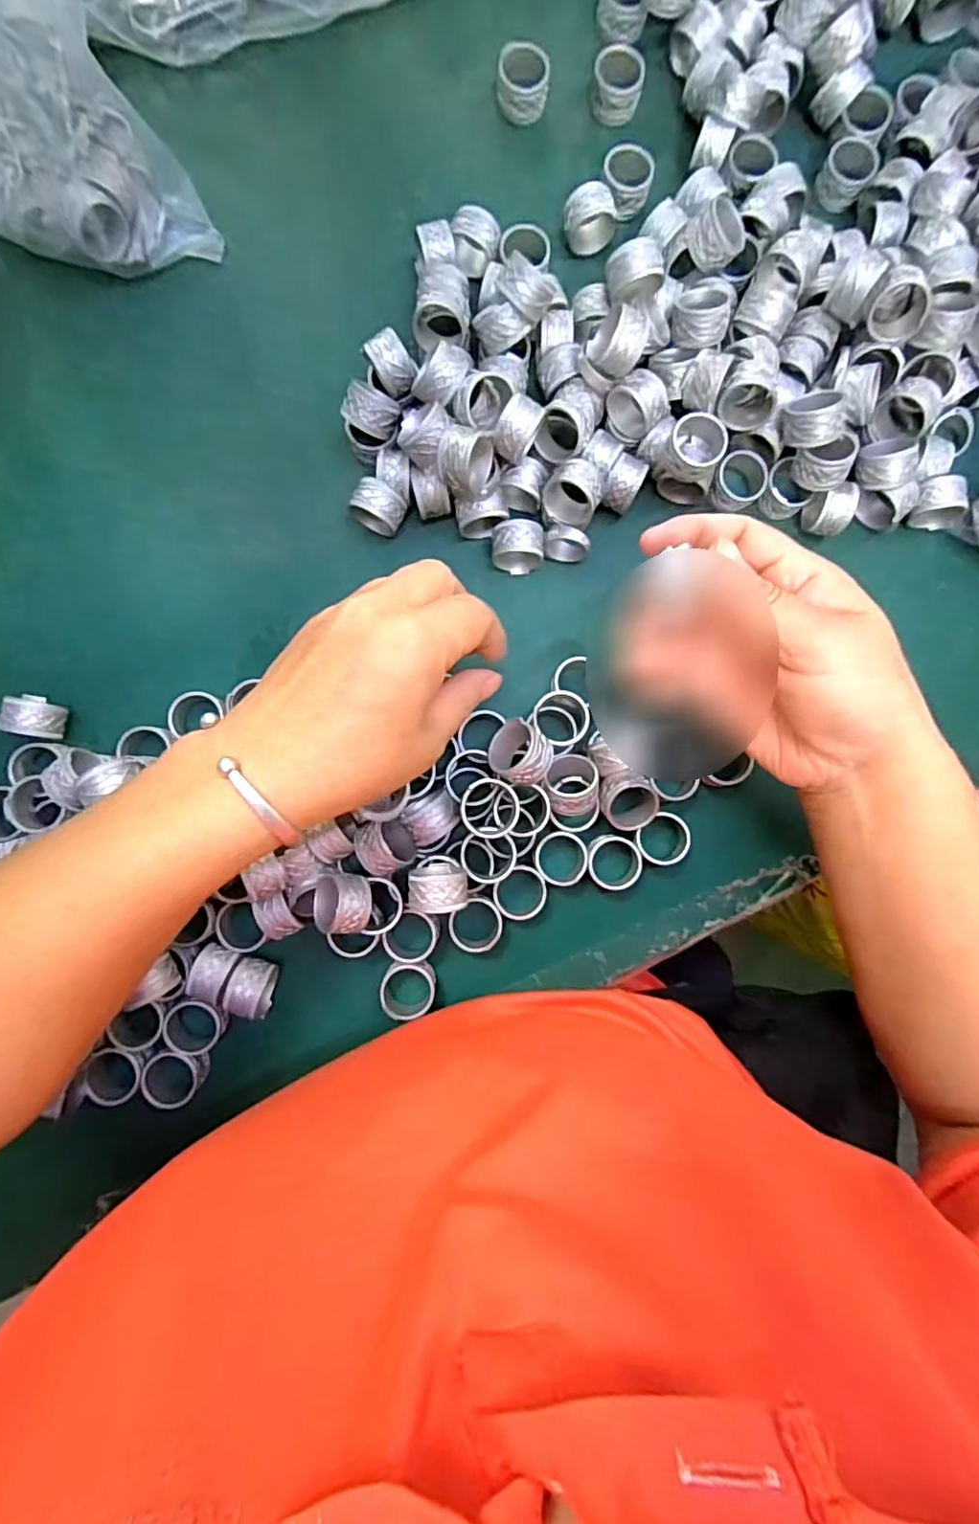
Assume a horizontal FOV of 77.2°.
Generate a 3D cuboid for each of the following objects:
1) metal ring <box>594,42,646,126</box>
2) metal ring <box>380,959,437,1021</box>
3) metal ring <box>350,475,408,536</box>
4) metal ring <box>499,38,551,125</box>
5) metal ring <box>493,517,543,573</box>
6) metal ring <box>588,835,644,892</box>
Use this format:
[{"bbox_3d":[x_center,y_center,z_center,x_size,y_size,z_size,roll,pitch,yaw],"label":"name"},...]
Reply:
[{"bbox_3d":[0.071,-0.375,0.339,0.026,0.017,0.026,0,88,-2],"label":"metal ring"},{"bbox_3d":[-0.041,0.115,0.313,0.027,0.021,0.027,0,88,-2],"label":"metal ring"},{"bbox_3d":[-0.057,-0.133,0.321,0.025,0.026,0.018,24,87,-1],"label":"metal ring"},{"bbox_3d":[0.018,-0.373,0.337,0.027,0.022,0.021,6,88,-2],"label":"metal ring"},{"bbox_3d":[0.015,-0.114,0.324,0.026,0.026,0.022,0,88,-2],"label":"metal ring"},{"bbox_3d":[0.064,0.052,0.322,0.028,0.017,0.028,0,88,-2],"label":"metal ring"}]

